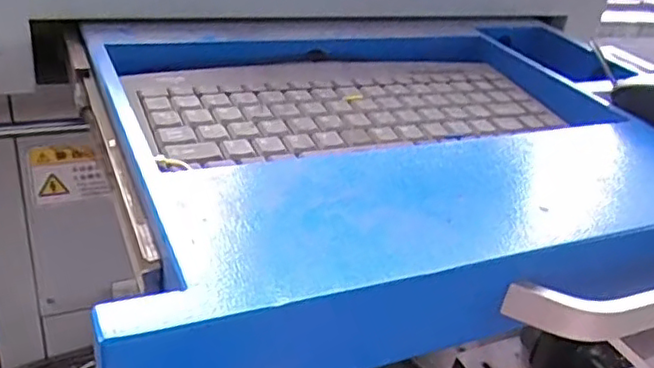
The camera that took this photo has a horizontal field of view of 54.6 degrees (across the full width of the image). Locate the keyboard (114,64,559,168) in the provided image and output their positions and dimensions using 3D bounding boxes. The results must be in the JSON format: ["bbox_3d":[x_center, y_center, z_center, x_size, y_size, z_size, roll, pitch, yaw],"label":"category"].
[{"bbox_3d":[0.019,-0.056,0.430,0.280,0.011,0.116,-7,33,-22],"label":"keyboard"}]

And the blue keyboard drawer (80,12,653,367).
[{"bbox_3d":[0.086,-0.043,0.410,0.441,0.062,0.327,-5,33,-20],"label":"blue keyboard drawer"}]

